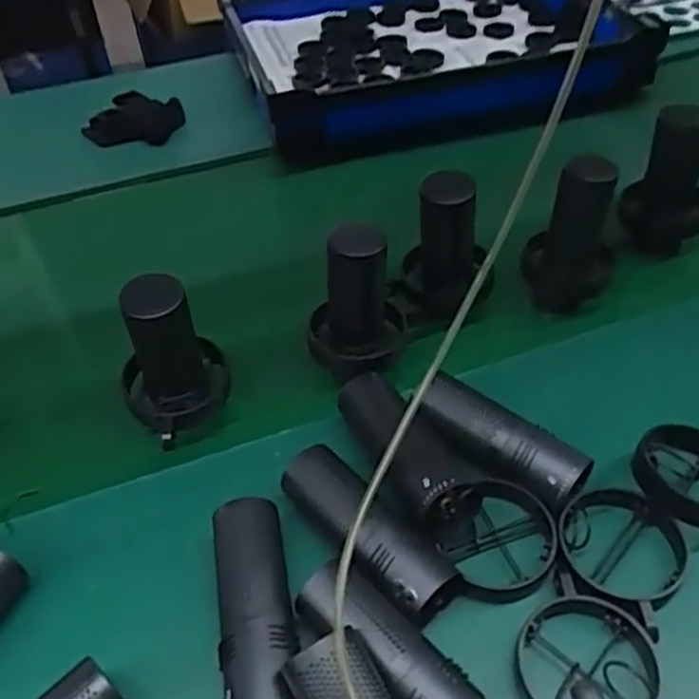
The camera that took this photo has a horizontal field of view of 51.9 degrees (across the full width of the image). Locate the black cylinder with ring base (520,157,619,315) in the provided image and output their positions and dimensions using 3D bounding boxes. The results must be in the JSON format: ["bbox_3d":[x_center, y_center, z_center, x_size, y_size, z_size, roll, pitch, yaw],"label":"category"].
[{"bbox_3d":[0.236,-0.117,0.754,0.095,0.177,0.075,13,49,14],"label":"black cylinder with ring base"}]

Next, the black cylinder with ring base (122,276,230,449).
[{"bbox_3d":[-0.160,0.014,0.651,0.091,0.157,0.088,-18,49,-14],"label":"black cylinder with ring base"}]

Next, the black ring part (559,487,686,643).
[{"bbox_3d":[0.218,0.160,0.577,0.097,0.022,0.102,29,54,26],"label":"black ring part"}]

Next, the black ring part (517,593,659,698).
[{"bbox_3d":[0.173,0.230,0.518,0.099,0.021,0.097,-1,47,1],"label":"black ring part"}]

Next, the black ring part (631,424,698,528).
[{"bbox_3d":[0.300,0.110,0.619,0.101,0.026,0.103,-1,47,1],"label":"black ring part"}]

